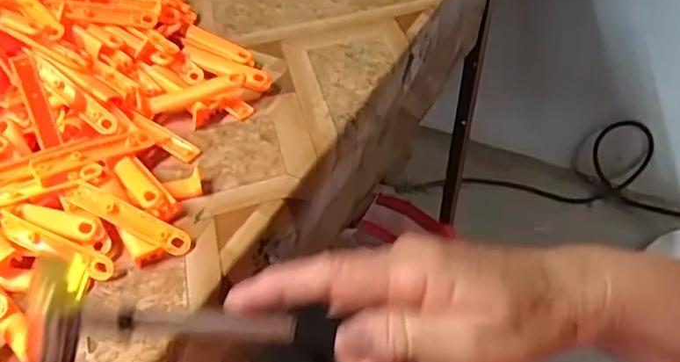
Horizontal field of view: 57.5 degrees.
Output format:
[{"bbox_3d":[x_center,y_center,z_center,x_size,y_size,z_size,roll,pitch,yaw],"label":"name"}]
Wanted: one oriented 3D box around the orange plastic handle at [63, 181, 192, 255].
[{"bbox_3d":[-0.124,0.021,0.363,0.080,0.010,0.015,25,48,4],"label":"orange plastic handle"}]

